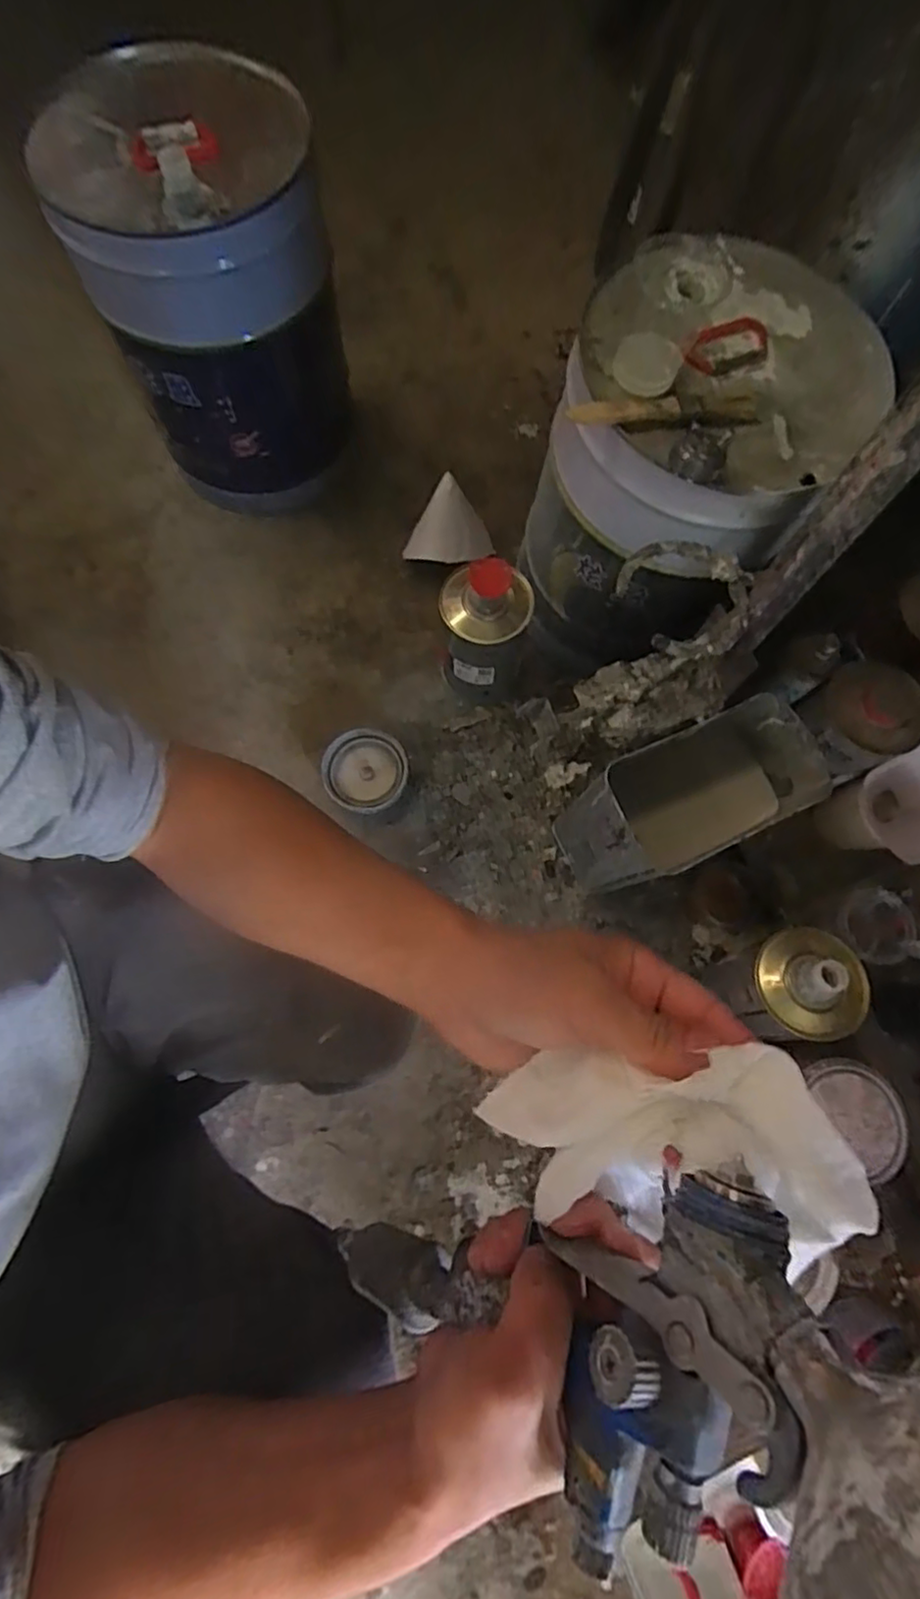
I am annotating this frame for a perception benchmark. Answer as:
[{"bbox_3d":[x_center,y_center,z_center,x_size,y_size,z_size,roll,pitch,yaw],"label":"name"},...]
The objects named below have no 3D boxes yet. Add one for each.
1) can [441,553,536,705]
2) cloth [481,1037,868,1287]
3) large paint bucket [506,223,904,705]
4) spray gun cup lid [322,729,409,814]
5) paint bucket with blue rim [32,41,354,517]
[{"bbox_3d":[0.029,-0.186,0.714,0.097,0.197,0.083,3,75,0],"label":"can"},{"bbox_3d":[0.081,0.138,0.250,0.133,0.044,0.075,-11,73,30],"label":"cloth"},{"bbox_3d":[0.210,-0.321,0.646,0.273,0.322,0.253,0,75,-1],"label":"large paint bucket"},{"bbox_3d":[-0.112,-0.032,0.758,0.098,0.036,0.095,0,75,-1],"label":"spray gun cup lid"},{"bbox_3d":[-0.275,-0.585,0.747,0.239,0.367,0.297,-16,76,-5],"label":"paint bucket with blue rim"}]

